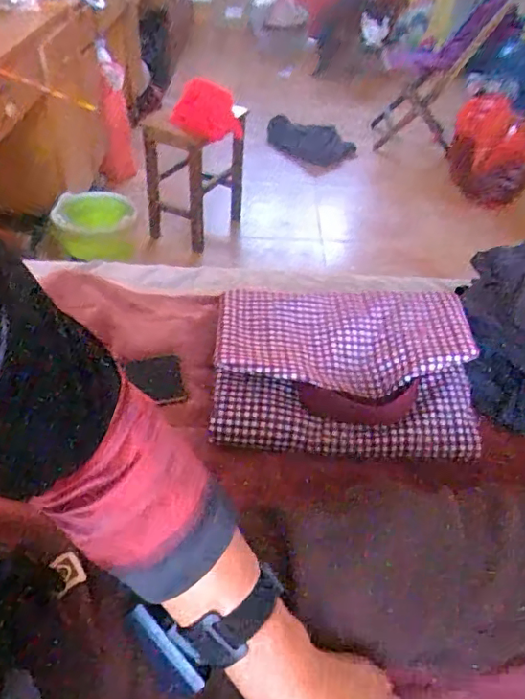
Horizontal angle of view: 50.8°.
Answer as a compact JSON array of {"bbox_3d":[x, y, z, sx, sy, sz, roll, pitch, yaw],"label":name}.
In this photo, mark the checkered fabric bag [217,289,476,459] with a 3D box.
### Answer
[{"bbox_3d":[0.096,0.012,0.710,0.303,0.110,0.243,3,42,-1],"label":"checkered fabric bag"}]

